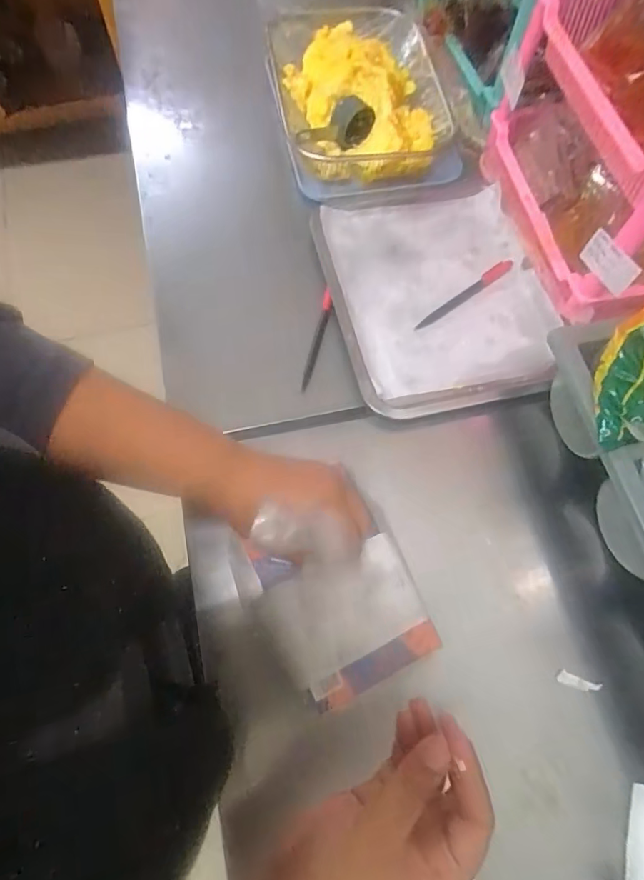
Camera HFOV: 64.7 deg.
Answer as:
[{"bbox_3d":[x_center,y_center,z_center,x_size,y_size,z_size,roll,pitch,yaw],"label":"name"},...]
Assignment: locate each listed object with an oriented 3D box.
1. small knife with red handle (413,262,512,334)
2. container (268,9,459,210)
[{"bbox_3d":[0.165,-0.167,0.586,0.141,0.016,0.014,-36,74,-16],"label":"small knife with red handle"},{"bbox_3d":[0.041,-0.438,0.659,0.207,0.087,0.281,-11,69,-7],"label":"container"}]

